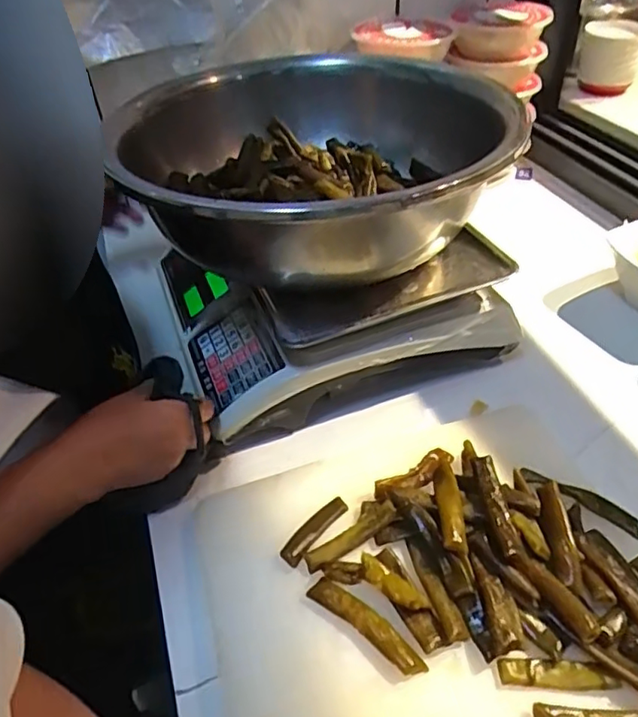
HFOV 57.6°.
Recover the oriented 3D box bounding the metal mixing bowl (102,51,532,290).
[{"bbox_3d":[-0.016,-0.195,0.574,0.339,0.121,0.391,-21,44,-16],"label":"metal mixing bowl"}]

